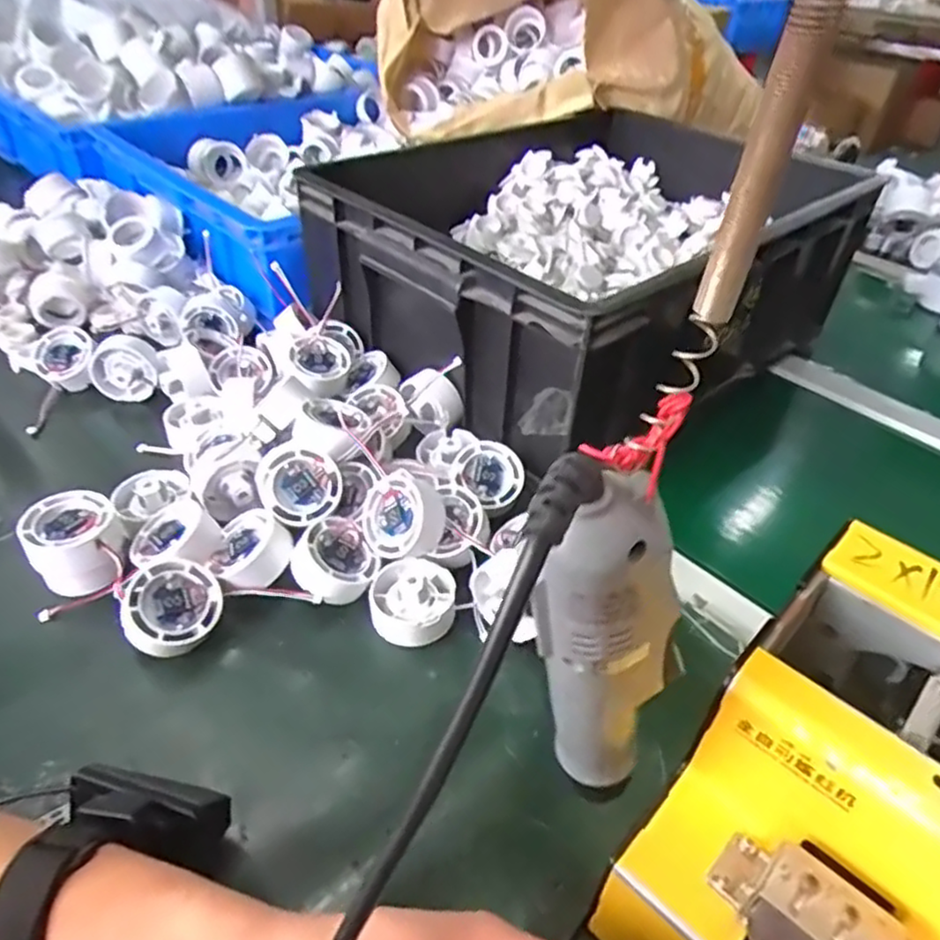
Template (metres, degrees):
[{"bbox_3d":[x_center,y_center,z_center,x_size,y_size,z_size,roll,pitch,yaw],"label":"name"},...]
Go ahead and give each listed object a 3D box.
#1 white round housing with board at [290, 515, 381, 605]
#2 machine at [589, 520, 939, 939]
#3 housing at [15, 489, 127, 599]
[{"bbox_3d":[-0.089,0.061,0.455,0.053,0.024,0.053,20,41,-18],"label":"white round housing with board"},{"bbox_3d":[0.158,0.148,0.289,0.120,0.146,0.177,34,49,31],"label":"machine"},{"bbox_3d":[-0.256,0.048,0.451,0.054,0.042,0.054,2,40,-2],"label":"housing"}]

